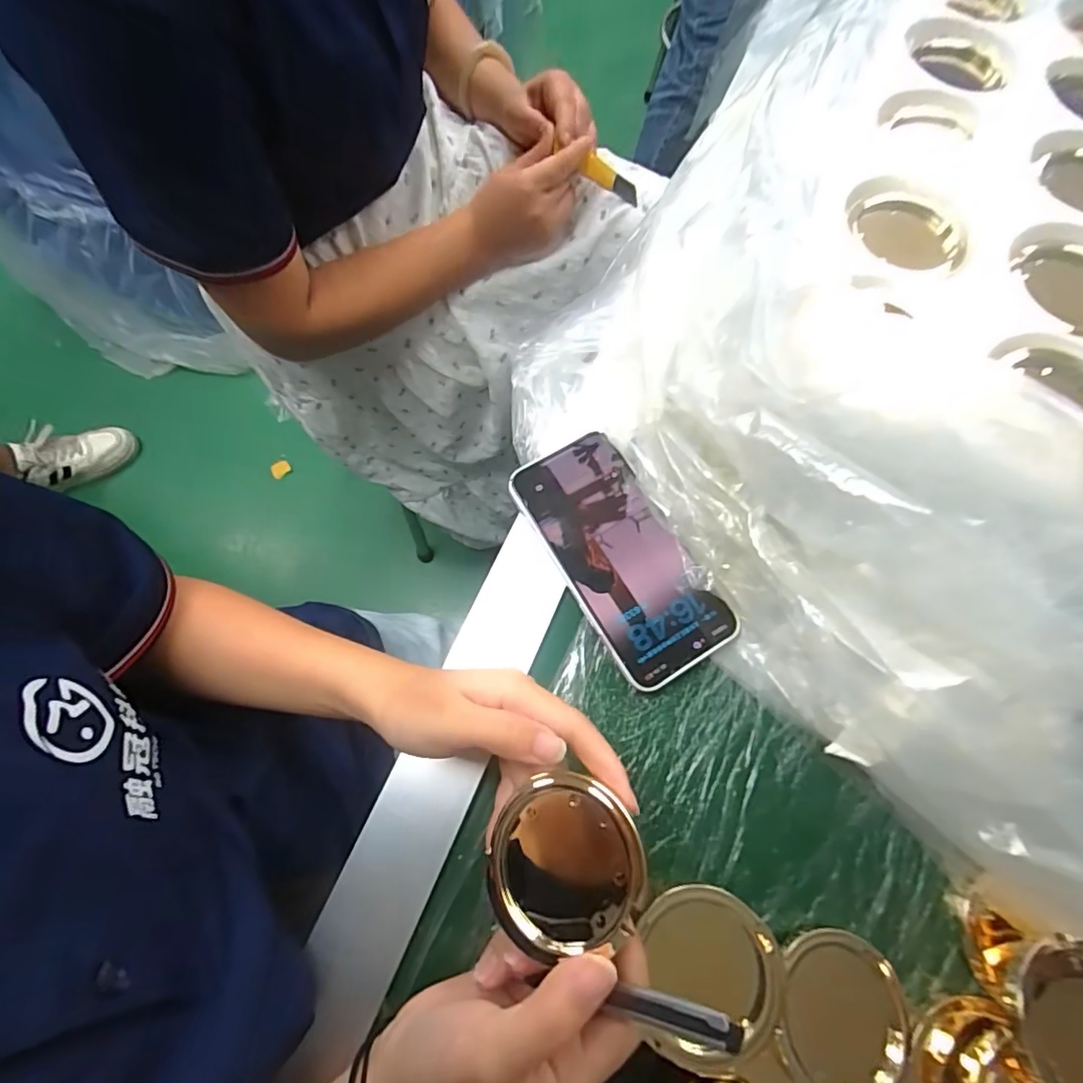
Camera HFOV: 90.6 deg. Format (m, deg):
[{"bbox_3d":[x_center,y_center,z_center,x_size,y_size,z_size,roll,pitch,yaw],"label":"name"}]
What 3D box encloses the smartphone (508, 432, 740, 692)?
[{"bbox_3d":[0.048,0.007,0.335,0.074,0.010,0.158,-31,75,-10],"label":"smartphone"}]

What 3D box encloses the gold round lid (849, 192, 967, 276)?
[{"bbox_3d":[0.225,-0.190,0.327,0.066,0.007,0.055,6,72,1],"label":"gold round lid"}]

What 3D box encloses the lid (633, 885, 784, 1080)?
[{"bbox_3d":[0.082,0.207,0.256,0.065,0.005,0.073,-4,72,-2],"label":"lid"}]

